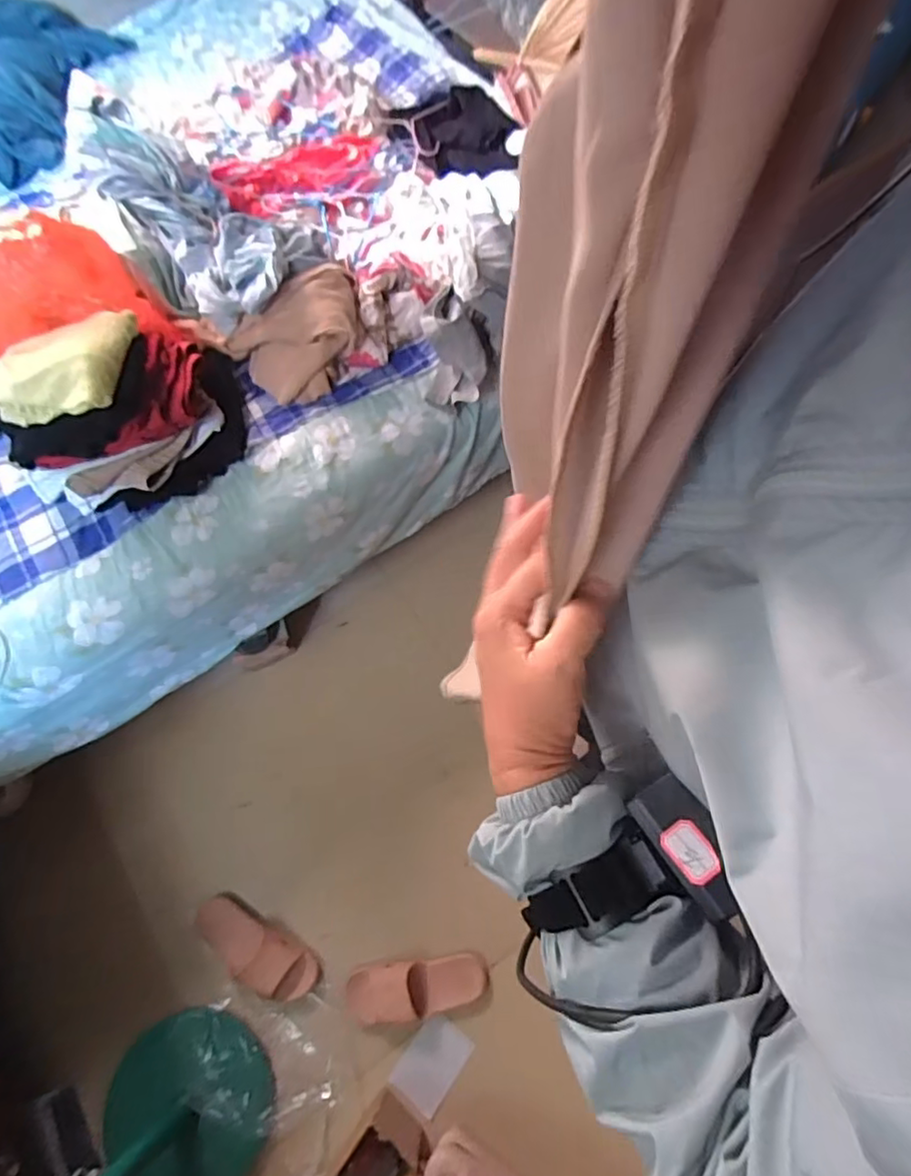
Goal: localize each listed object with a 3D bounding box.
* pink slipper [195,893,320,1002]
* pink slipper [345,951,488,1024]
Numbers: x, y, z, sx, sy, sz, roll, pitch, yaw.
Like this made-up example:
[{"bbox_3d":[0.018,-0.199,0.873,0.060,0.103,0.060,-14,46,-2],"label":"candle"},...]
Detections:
[{"bbox_3d":[-0.382,0.678,1.126,0.262,0.056,0.099,30,72,13],"label":"pink slipper"},{"bbox_3d":[-0.071,0.744,1.111,0.261,0.055,0.096,-6,68,-1],"label":"pink slipper"}]

